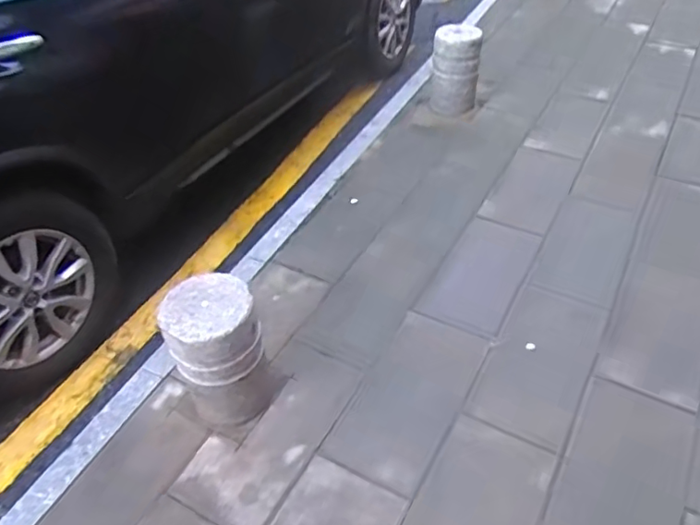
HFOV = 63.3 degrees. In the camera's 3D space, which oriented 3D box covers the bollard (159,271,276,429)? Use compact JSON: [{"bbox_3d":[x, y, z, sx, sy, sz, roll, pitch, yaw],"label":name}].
[{"bbox_3d":[-0.370,0.275,1.654,0.248,0.441,0.223,-20,44,-15],"label":"bollard"}]

